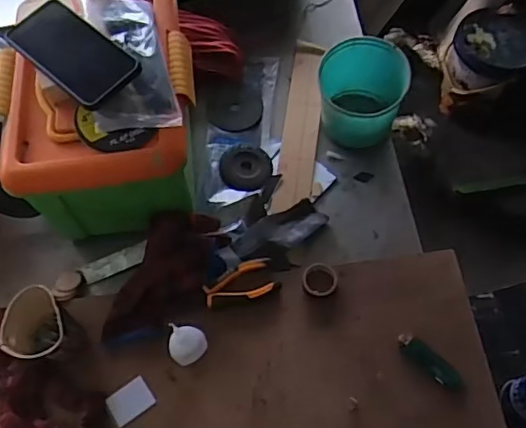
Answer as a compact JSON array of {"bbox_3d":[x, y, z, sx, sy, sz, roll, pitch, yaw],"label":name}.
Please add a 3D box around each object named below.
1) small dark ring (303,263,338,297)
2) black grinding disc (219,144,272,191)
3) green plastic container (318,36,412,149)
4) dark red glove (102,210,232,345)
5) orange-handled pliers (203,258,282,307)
[{"bbox_3d":[0.073,0.083,0.709,0.044,0.017,0.043,-1,66,2],"label":"small dark ring"},{"bbox_3d":[-0.025,-0.068,0.818,0.074,0.010,0.074,-1,66,2],"label":"black grinding disc"},{"bbox_3d":[0.145,-0.168,0.802,0.116,0.103,0.136,-15,65,-3],"label":"green plastic container"},{"bbox_3d":[-0.125,0.081,0.714,0.095,0.054,0.203,23,69,14],"label":"dark red glove"},{"bbox_3d":[-0.029,0.089,0.717,0.094,0.013,0.050,-17,66,-6],"label":"orange-handled pliers"}]

